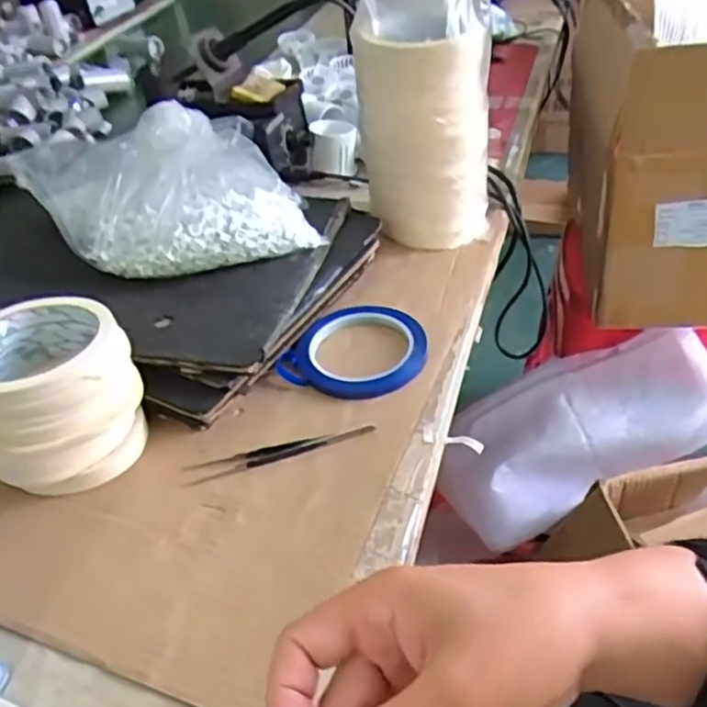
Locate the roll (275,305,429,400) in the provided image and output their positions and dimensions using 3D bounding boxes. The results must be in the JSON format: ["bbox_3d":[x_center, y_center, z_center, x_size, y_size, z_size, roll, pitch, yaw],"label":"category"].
[{"bbox_3d":[0.006,-0.004,0.544,0.101,0.010,0.103,-5,40,4],"label":"roll"}]

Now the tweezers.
[{"bbox_3d":[-0.052,0.067,0.475,0.132,0.009,0.018,-12,40,-4],"label":"tweezers"}]

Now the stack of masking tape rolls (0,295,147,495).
[{"bbox_3d":[-0.196,0.031,0.464,0.102,0.100,0.091,-16,42,-11],"label":"stack of masking tape rolls"}]

